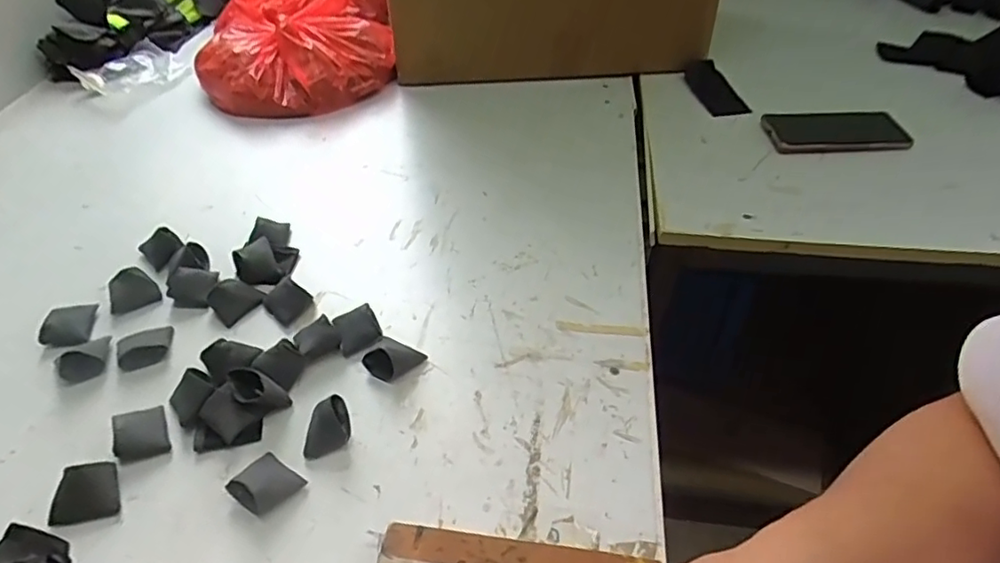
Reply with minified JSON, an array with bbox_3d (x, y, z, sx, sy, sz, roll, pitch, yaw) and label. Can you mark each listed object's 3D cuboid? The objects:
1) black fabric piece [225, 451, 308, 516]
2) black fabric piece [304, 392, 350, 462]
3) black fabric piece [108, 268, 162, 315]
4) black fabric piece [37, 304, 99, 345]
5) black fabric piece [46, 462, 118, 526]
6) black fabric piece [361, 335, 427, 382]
[{"bbox_3d":[-0.162,0.137,0.409,0.041,0.021,0.036,24,50,23],"label":"black fabric piece"},{"bbox_3d":[-0.131,0.108,0.444,0.040,0.026,0.028,-27,50,-24],"label":"black fabric piece"},{"bbox_3d":[-0.341,0.007,0.550,0.040,0.021,0.033,-28,51,-25],"label":"black fabric piece"},{"bbox_3d":[-0.381,0.036,0.527,0.036,0.017,0.045,-10,45,-9],"label":"black fabric piece"},{"bbox_3d":[-0.287,0.145,0.410,0.043,0.025,0.034,-9,45,-8],"label":"black fabric piece"},{"bbox_3d":[-0.088,0.061,0.491,0.040,0.024,0.036,16,47,16],"label":"black fabric piece"}]

